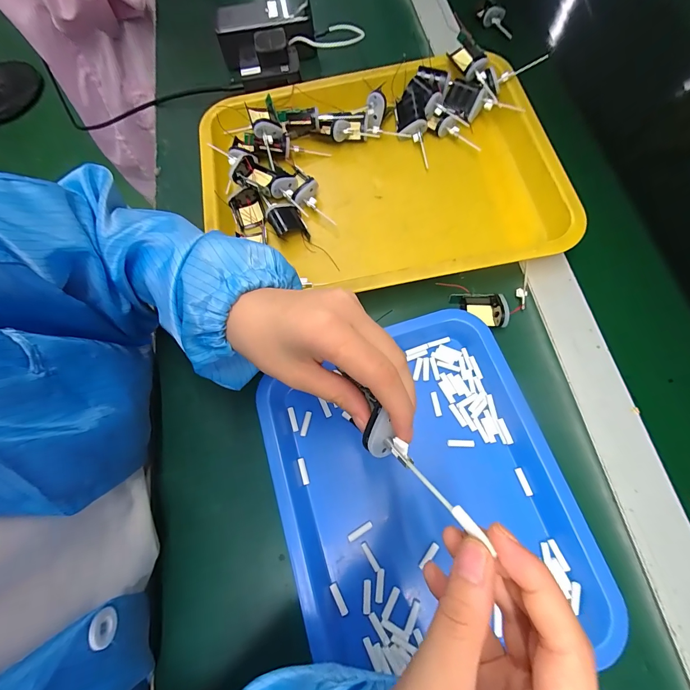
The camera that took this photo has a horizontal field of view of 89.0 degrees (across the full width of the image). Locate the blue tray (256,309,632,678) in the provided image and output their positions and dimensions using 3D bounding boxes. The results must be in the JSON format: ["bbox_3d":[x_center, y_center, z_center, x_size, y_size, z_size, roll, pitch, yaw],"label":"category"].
[{"bbox_3d":[0.059,0.115,0.295,0.232,0.026,0.258,-17,71,-4],"label":"blue tray"}]

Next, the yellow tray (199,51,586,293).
[{"bbox_3d":[0.027,-0.194,0.404,0.394,0.052,0.295,-10,70,-2],"label":"yellow tray"}]

